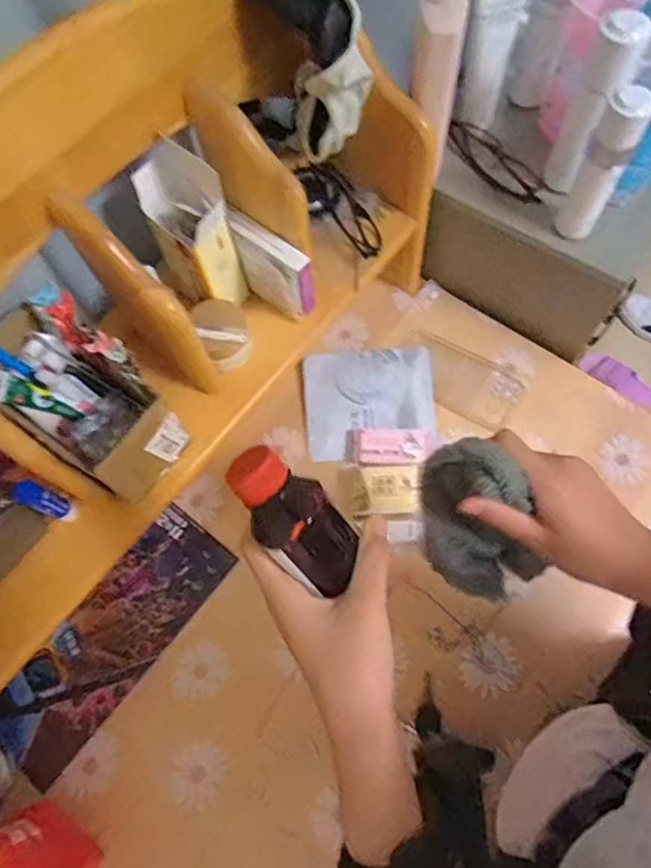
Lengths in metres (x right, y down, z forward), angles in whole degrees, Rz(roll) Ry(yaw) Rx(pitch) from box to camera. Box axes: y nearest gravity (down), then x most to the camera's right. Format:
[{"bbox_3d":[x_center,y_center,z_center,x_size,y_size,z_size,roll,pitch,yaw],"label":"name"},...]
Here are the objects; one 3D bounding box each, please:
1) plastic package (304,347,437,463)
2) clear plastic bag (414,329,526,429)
[{"bbox_3d":[0.054,-0.040,0.680,0.153,0.022,0.126,-6,67,0],"label":"plastic package"},{"bbox_3d":[0.166,-0.070,0.694,0.148,0.013,0.084,31,72,14],"label":"clear plastic bag"}]

